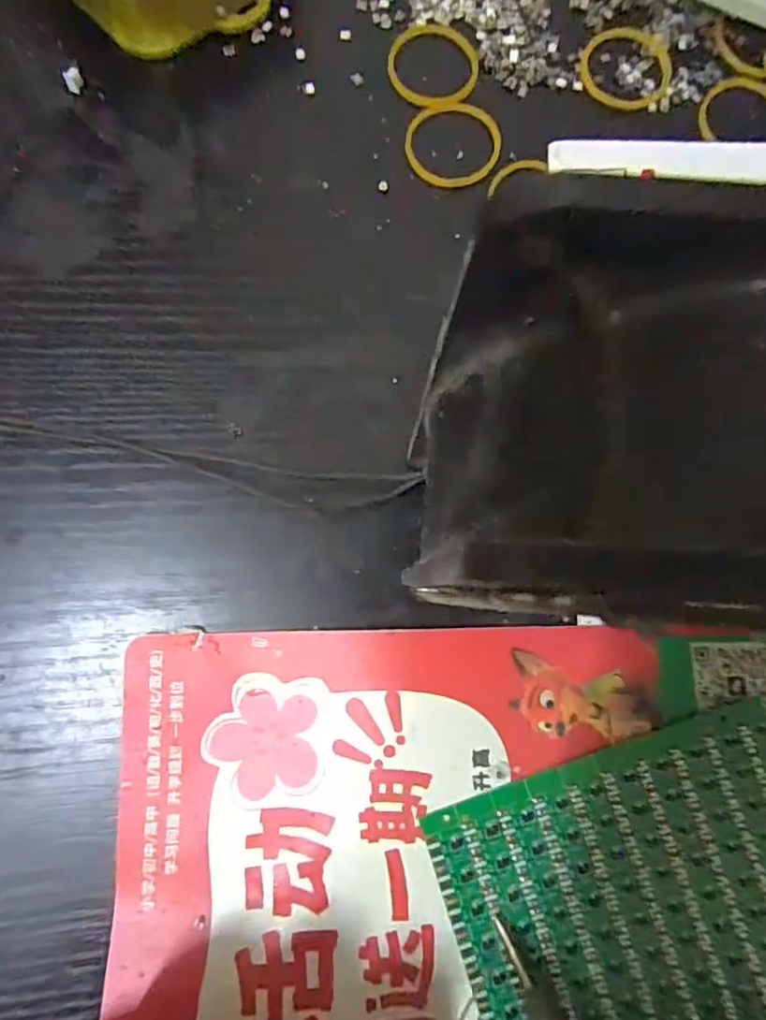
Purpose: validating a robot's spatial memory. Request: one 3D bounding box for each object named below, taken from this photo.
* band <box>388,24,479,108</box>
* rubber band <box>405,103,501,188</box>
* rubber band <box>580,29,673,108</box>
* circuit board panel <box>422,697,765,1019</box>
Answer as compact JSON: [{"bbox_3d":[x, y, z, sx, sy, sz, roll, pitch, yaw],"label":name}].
[{"bbox_3d":[0.017,-0.147,0.187,0.030,0.004,0.030,0,83,-4],"label":"band"},{"bbox_3d":[0.023,-0.119,0.184,0.030,0.004,0.029,5,83,-3],"label":"rubber band"},{"bbox_3d":[0.082,-0.149,0.191,0.030,0.004,0.030,0,83,-4],"label":"rubber band"},{"bbox_3d":[0.074,0.111,0.150,0.102,0.004,0.093,-17,83,-4],"label":"circuit board panel"}]

